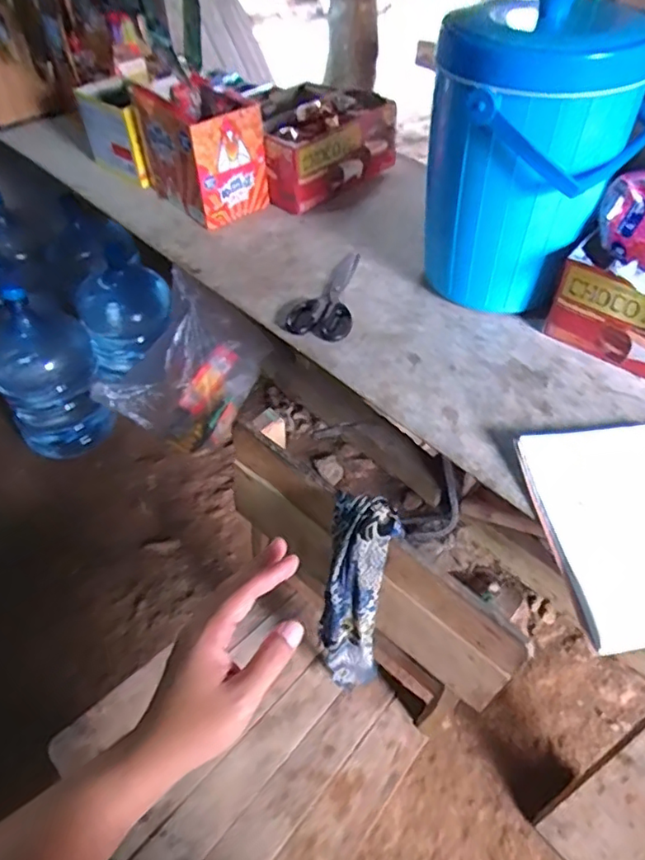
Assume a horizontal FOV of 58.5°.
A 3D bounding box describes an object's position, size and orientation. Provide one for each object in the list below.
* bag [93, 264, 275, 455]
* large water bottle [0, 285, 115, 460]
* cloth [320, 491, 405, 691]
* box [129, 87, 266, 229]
[{"bbox_3d":[-0.232,-0.102,1.010,0.307,0.283,0.111,-19,51,-15],"label":"bag"},{"bbox_3d":[-0.757,-0.139,1.629,0.269,0.453,0.237,-36,57,-27],"label":"large water bottle"},{"bbox_3d":[0.041,0.210,0.690,0.075,0.334,0.075,12,50,11],"label":"cloth"},{"bbox_3d":[-0.197,-0.448,0.930,0.123,0.150,0.200,-31,55,-24],"label":"box"}]

